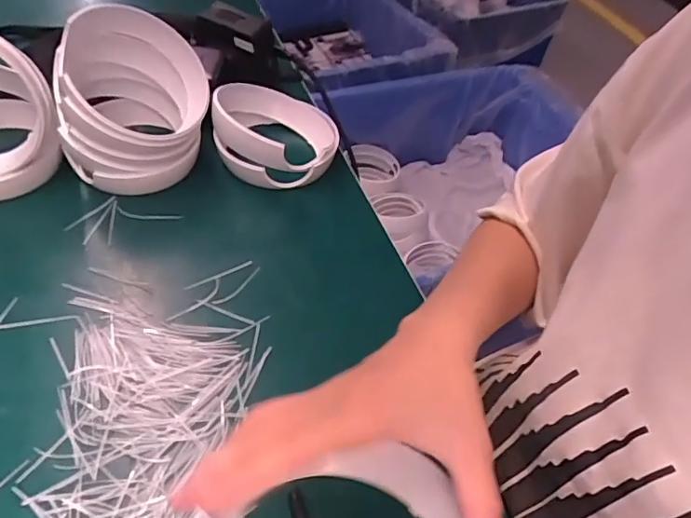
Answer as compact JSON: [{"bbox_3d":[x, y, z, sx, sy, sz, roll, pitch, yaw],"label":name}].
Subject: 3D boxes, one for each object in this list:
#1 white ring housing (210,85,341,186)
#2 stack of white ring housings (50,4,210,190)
[{"bbox_3d":[-0.065,-0.125,0.495,0.109,0.069,0.112,4,49,-4],"label":"white ring housing"},{"bbox_3d":[-0.180,-0.131,0.448,0.117,0.113,0.120,-2,50,-9],"label":"stack of white ring housings"}]

